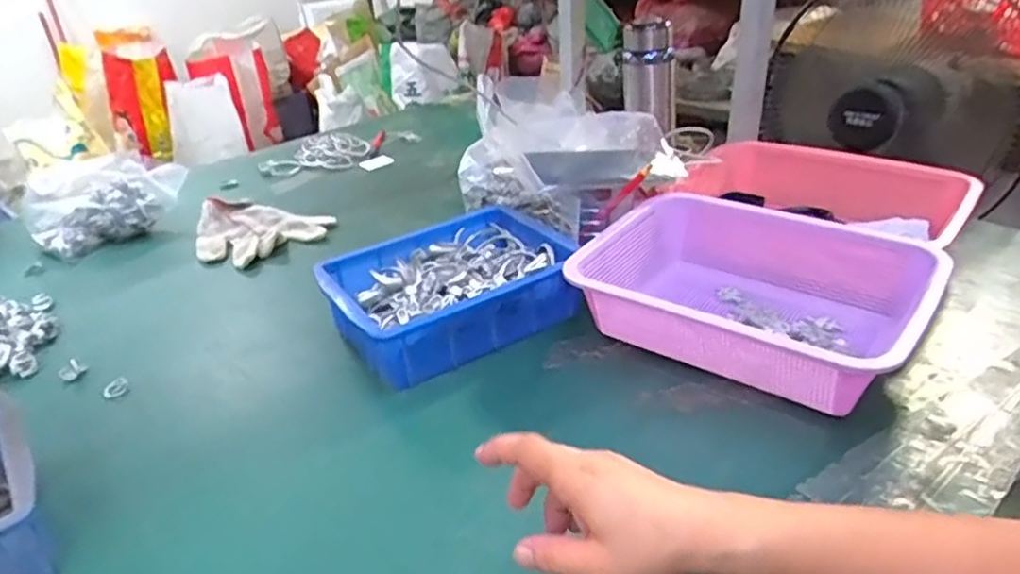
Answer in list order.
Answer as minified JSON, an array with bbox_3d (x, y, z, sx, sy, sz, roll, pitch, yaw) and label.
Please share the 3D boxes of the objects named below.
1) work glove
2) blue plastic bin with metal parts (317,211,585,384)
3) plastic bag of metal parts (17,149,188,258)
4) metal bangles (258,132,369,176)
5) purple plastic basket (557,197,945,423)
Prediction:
[{"bbox_3d":[-0.355,-0.075,0.959,0.186,0.040,0.150,9,31,19],"label":"work glove"},{"bbox_3d":[-0.063,0.003,0.747,0.250,0.089,0.183,-18,33,-27],"label":"blue plastic bin with metal parts"},{"bbox_3d":[-0.569,-0.126,0.986,0.085,0.116,0.201,20,36,34],"label":"plastic bag of metal parts"},{"bbox_3d":[-0.347,-0.238,1.239,0.188,0.035,0.155,-6,29,-8],"label":"metal bangles"},{"bbox_3d":[0.237,0.003,0.684,0.301,0.089,0.259,20,35,34],"label":"purple plastic basket"}]

